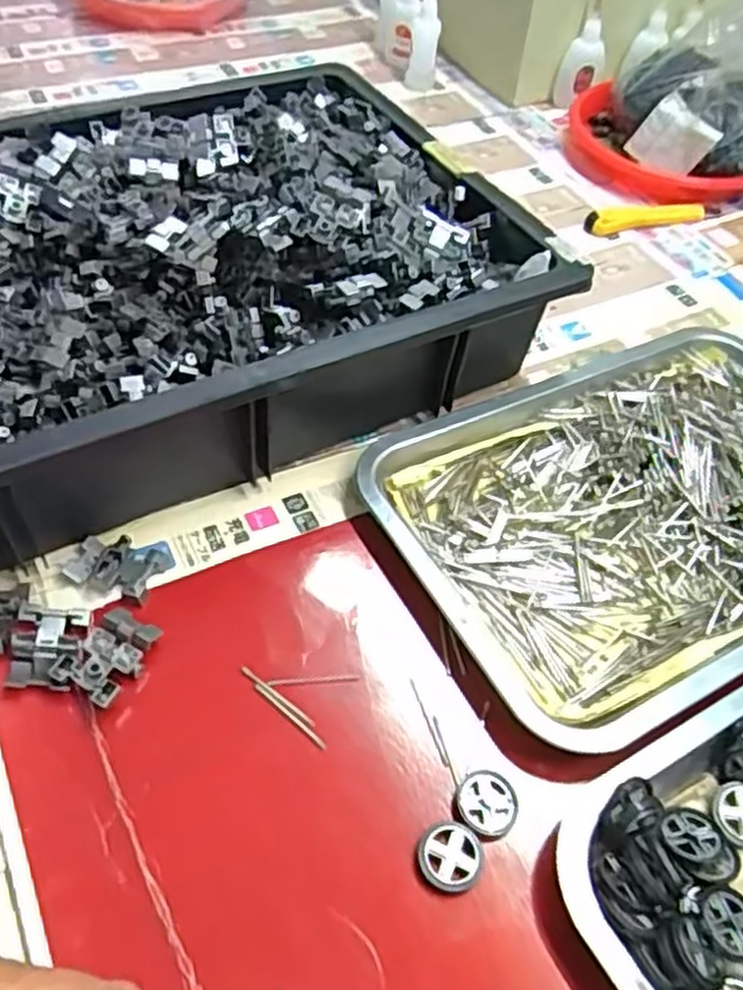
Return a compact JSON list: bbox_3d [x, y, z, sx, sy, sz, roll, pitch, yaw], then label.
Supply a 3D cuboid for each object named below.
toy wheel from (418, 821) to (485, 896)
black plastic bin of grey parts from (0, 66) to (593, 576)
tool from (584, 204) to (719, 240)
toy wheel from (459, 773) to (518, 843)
[{"bbox_3d":[0.034,0.152,0.328,0.027,0.005,0.027,3,50,-3],"label":"toy wheel"},{"bbox_3d":[-0.135,-0.133,0.479,0.438,0.102,0.306,-23,56,-22],"label":"black plastic bin of grey parts"},{"bbox_3d":[0.239,-0.237,0.664,0.123,0.012,0.032,-15,55,-16],"label":"tool"},{"bbox_3d":[0.052,0.136,0.344,0.025,0.004,0.028,-5,51,-9],"label":"toy wheel"}]

